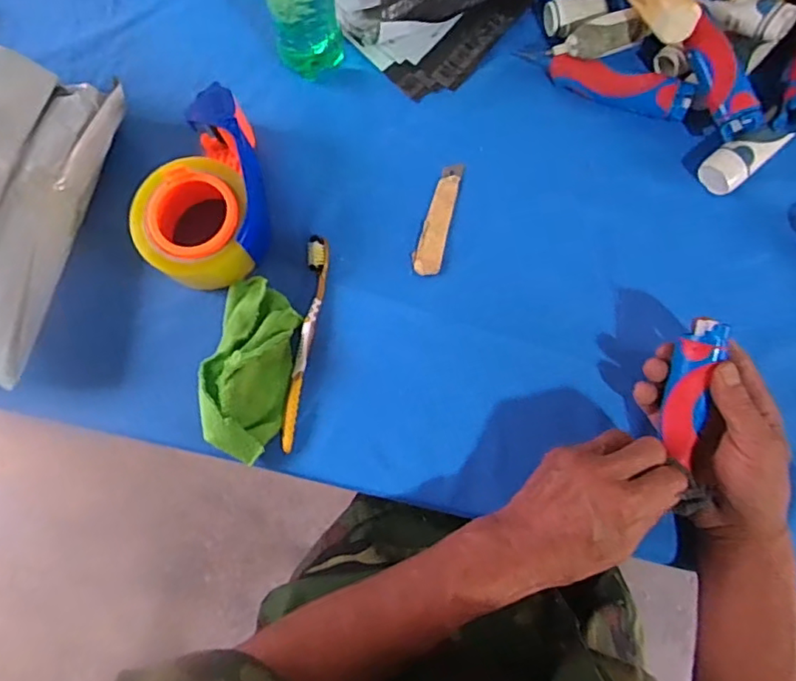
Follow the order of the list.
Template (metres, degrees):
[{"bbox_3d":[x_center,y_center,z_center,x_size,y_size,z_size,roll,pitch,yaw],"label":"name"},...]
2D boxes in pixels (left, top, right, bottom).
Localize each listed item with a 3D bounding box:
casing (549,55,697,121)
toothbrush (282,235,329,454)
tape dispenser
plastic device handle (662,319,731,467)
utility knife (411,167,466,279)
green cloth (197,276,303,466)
[{"bbox_3d":[0.201,-0.227,0.524,0.124,0.026,0.042,14,77,4],"label":"casing"},{"bbox_3d":[-0.079,0.000,0.485,0.018,0.013,0.183,6,77,2],"label":"toothbrush"},{"bbox_3d":[-0.173,-0.127,0.494,0.105,0.053,0.156,-12,77,-3],"label":"tape dispenser"},{"bbox_3d":[0.222,0.038,0.432,0.027,0.027,0.109,5,104,2],"label":"plastic device handle"},{"bbox_3d":[0.036,-0.111,0.518,0.025,0.005,0.108,12,77,3],"label":"utility knife"},{"bbox_3d":[-0.125,0.021,0.474,0.069,0.028,0.144,12,77,3],"label":"green cloth"}]

